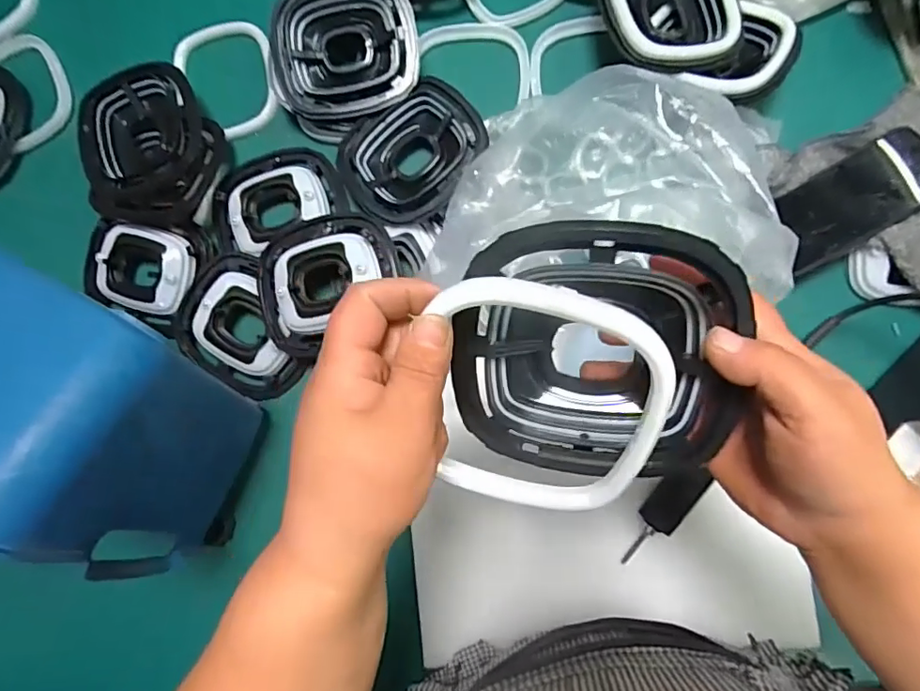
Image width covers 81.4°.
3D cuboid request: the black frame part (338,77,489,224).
[{"bbox_3d":[-0.045,-0.189,0.539,0.143,0.028,0.118,-30,82,4],"label":"black frame part"}]

